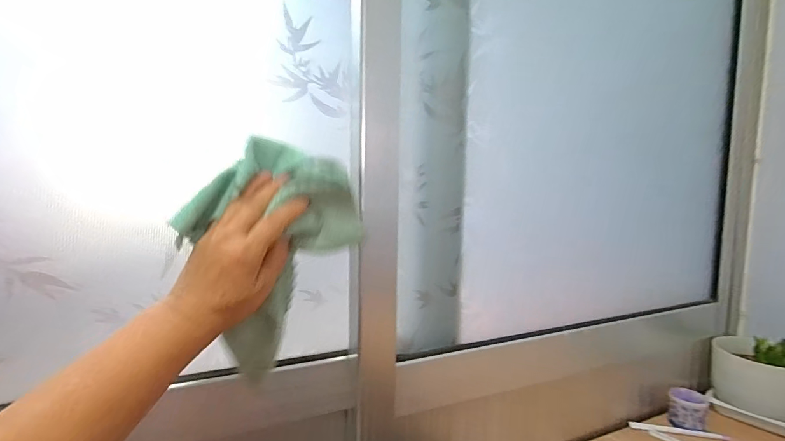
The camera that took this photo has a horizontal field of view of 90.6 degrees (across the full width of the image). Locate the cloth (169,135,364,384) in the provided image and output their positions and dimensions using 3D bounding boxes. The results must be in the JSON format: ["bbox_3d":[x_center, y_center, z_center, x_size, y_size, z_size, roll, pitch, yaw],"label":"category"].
[{"bbox_3d":[-0.114,0.036,0.386,0.163,0.222,0.038,0,5,-12],"label":"cloth"}]

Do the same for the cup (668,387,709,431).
[{"bbox_3d":[0.483,0.310,0.636,0.051,0.045,0.060,5,6,36],"label":"cup"}]

